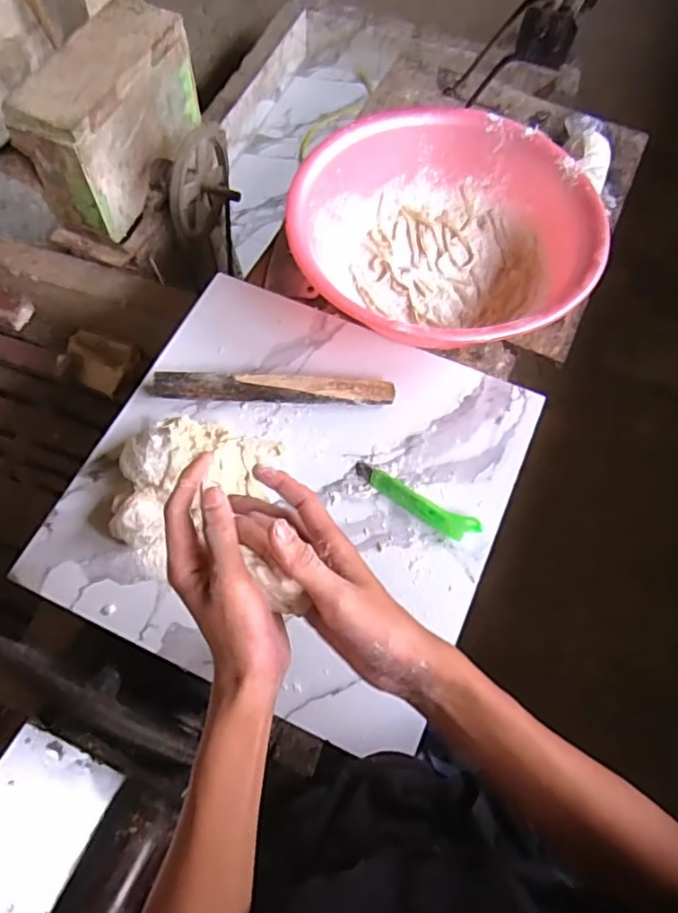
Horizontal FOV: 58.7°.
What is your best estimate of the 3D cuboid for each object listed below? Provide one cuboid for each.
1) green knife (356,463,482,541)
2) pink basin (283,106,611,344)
[{"bbox_3d":[0.091,0.055,0.728,0.163,0.015,0.033,27,66,14],"label":"green knife"},{"bbox_3d":[0.148,-0.299,0.836,0.385,0.110,0.383,0,62,1],"label":"pink basin"}]

